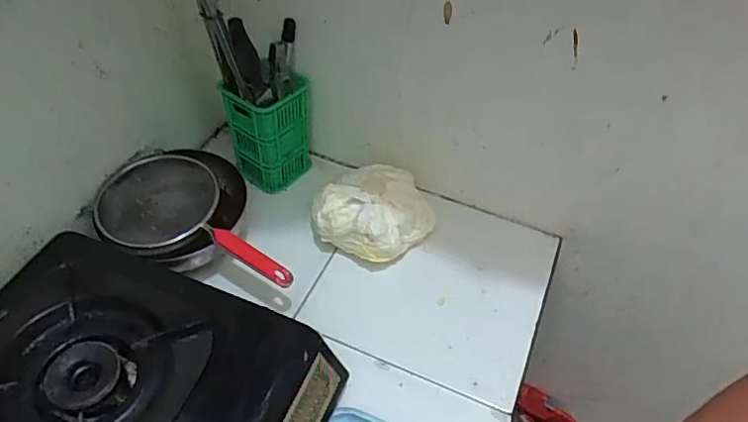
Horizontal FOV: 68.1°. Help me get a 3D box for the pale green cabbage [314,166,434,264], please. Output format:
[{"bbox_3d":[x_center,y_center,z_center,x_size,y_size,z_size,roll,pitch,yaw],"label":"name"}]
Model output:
[{"bbox_3d":[0.004,0.008,0.813,0.160,0.091,0.133,-31,58,-26],"label":"pale green cabbage"}]

